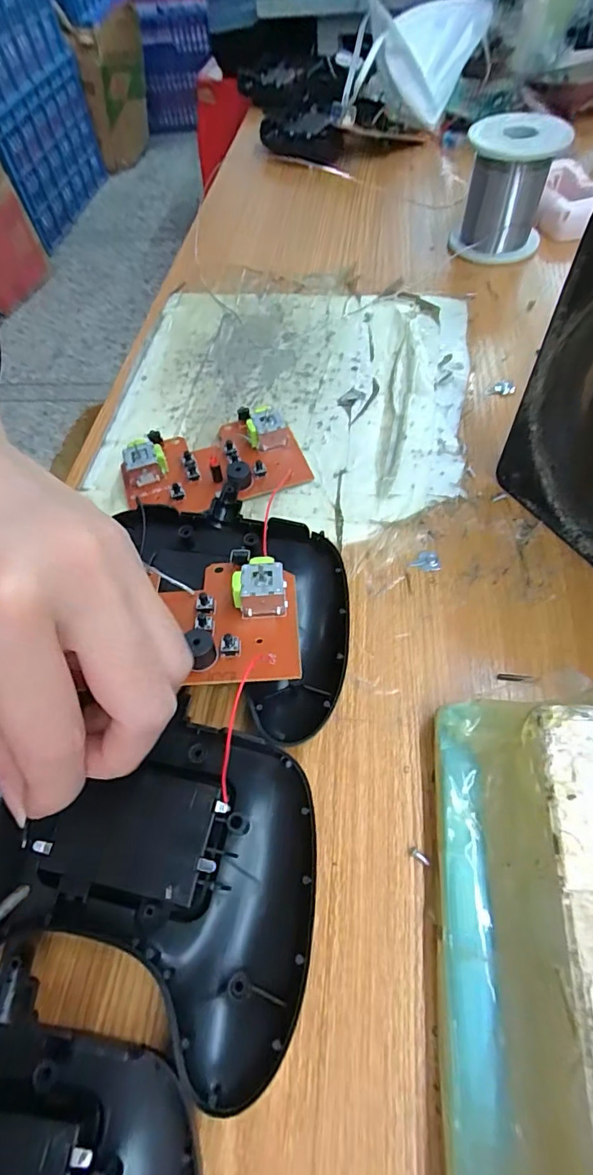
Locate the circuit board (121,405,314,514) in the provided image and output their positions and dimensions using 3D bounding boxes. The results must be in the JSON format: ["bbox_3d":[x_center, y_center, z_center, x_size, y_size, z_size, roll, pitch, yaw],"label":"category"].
[{"bbox_3d":[-0.043,-0.065,0.245,0.086,0.022,0.064,-25,61,-12],"label":"circuit board"}]

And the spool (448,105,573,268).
[{"bbox_3d":[0.139,-0.263,0.326,0.057,0.066,0.057,13,60,11],"label":"spool"}]

